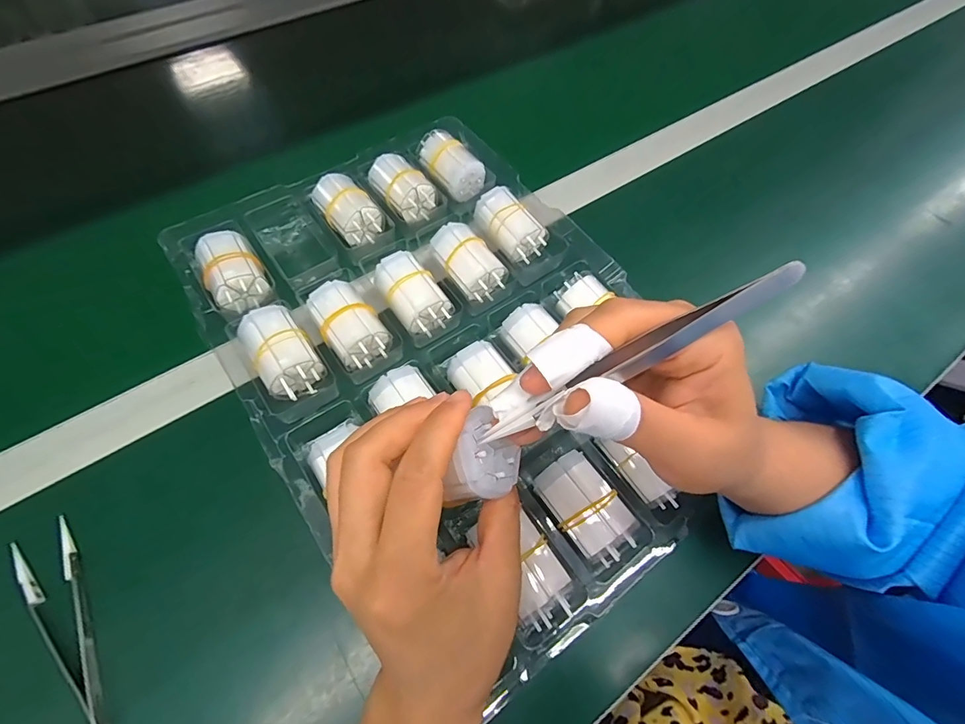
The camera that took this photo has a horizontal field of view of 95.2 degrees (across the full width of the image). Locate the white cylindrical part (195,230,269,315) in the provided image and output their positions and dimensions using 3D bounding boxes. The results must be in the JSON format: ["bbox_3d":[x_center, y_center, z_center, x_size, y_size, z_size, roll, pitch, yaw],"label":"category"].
[{"bbox_3d":[-0.194,-0.069,0.344,0.041,0.041,0.061,-34,70,-18],"label":"white cylindrical part"}]

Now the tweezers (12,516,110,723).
[{"bbox_3d":[-0.228,0.146,0.245,0.029,0.010,0.122,-36,70,-19],"label":"tweezers"}]

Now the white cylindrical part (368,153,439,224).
[{"bbox_3d":[-0.071,-0.156,0.392,0.043,0.032,0.063,-31,69,-17],"label":"white cylindrical part"}]

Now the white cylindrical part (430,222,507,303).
[{"bbox_3d":[-0.012,-0.079,0.355,0.036,0.036,0.062,-32,69,-17],"label":"white cylindrical part"}]

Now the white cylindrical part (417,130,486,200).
[{"bbox_3d":[-0.030,-0.184,0.410,0.040,0.031,0.062,-34,69,-18],"label":"white cylindrical part"}]

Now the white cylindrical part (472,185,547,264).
[{"bbox_3d":[0.023,-0.113,0.373,0.037,0.035,0.062,-32,69,-17],"label":"white cylindrical part"}]

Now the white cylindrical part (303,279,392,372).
[{"bbox_3d":[-0.097,-0.025,0.324,0.040,0.037,0.062,-35,70,-18],"label":"white cylindrical part"}]

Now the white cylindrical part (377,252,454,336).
[{"bbox_3d":[-0.053,-0.050,0.338,0.038,0.036,0.061,-31,69,-17],"label":"white cylindrical part"}]

